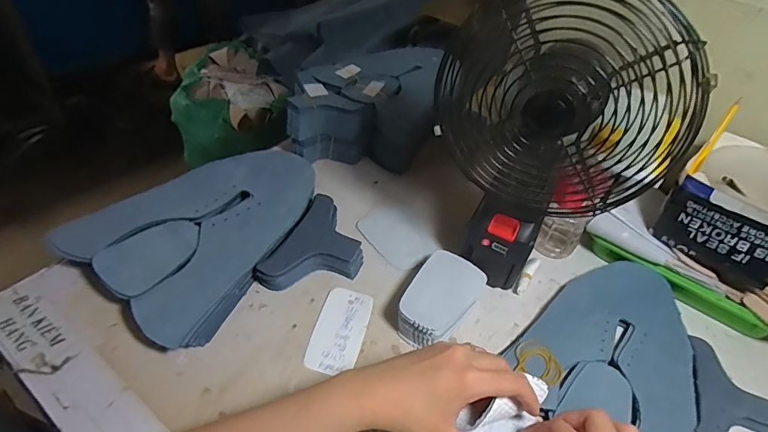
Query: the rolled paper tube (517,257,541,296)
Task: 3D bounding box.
[{"bbox_3d":[0.179,0.074,0.539,0.015,0.011,0.059,28,47,20],"label":"rolled paper tube"}]

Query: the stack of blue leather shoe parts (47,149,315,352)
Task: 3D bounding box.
[{"bbox_3d":[-0.203,-0.003,0.523,0.199,0.031,0.291,27,52,17],"label":"stack of blue leather shoe parts"}]

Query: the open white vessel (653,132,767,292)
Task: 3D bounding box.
[{"bbox_3d":[0.424,-0.005,0.527,0.130,0.118,0.133,-31,56,-34],"label":"open white vessel"}]

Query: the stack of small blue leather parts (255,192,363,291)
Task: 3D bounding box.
[{"bbox_3d":[-0.073,0.040,0.517,0.092,0.028,0.138,20,45,13],"label":"stack of small blue leather parts"}]

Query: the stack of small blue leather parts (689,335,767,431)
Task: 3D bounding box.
[{"bbox_3d":[0.357,0.189,0.438,0.079,0.012,0.122,23,45,15],"label":"stack of small blue leather parts"}]

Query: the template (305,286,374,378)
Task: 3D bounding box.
[{"bbox_3d":[-0.046,0.122,0.466,0.052,0.004,0.102,16,43,4],"label":"template"}]

